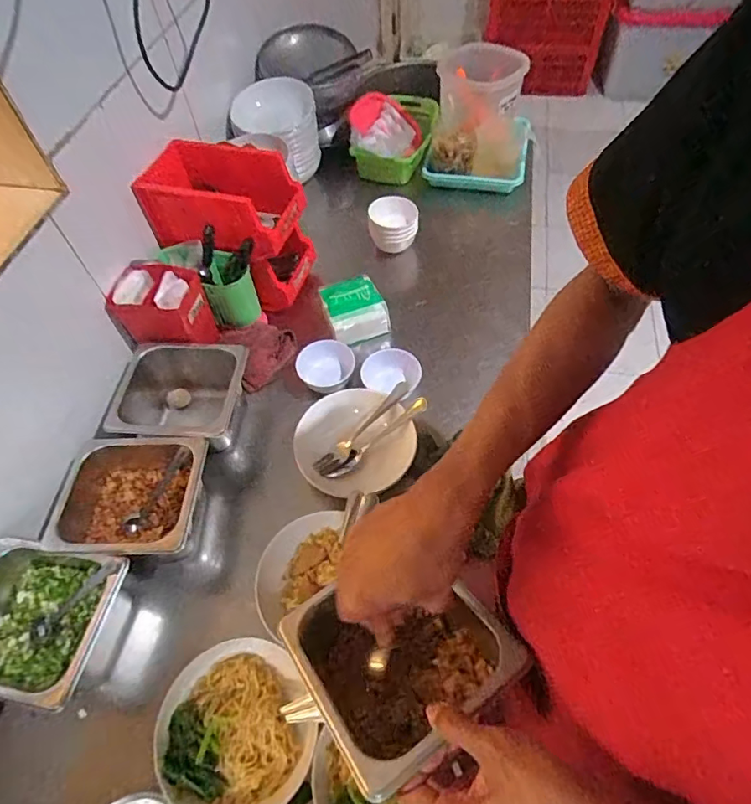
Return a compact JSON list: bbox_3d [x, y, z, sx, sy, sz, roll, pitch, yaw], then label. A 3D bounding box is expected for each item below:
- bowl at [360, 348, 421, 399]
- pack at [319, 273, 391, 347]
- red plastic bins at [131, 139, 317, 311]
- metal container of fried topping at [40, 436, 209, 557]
[{"bbox_3d":[0.031,-0.044,0.824,0.090,0.050,0.079,22,61,18],"label":"bowl"},{"bbox_3d":[-0.036,-0.160,0.891,0.096,0.075,0.086,-19,57,-8],"label":"pack"},{"bbox_3d":[-0.243,-0.295,0.893,0.209,0.255,0.143,11,58,11],"label":"red plastic bins"},{"bbox_3d":[-0.320,0.132,0.683,0.185,0.095,0.164,1,57,6],"label":"metal container of fried topping"}]

